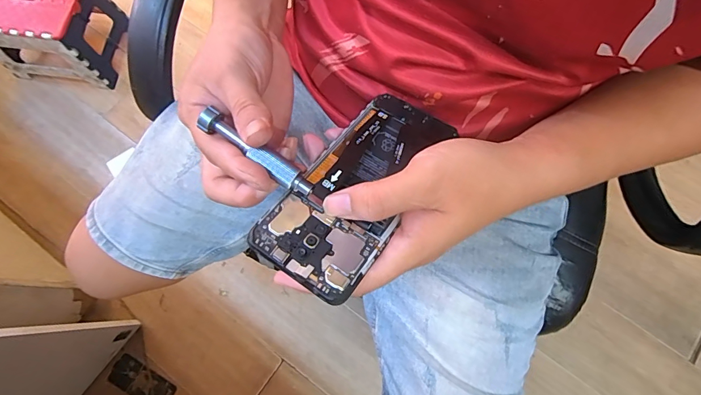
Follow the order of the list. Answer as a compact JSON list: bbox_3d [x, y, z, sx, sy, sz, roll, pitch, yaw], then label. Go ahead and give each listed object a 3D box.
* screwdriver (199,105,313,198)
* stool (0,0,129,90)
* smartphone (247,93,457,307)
[{"bbox_3d":[-0.059,-0.028,0.252,0.081,0.015,0.012,35,79,1],"label":"screwdriver"},{"bbox_3d":[-0.807,-0.464,1.064,0.285,0.237,0.215,8,74,3],"label":"stool"},{"bbox_3d":[0.005,-0.013,0.263,0.071,0.012,0.157,29,63,9],"label":"smartphone"}]

